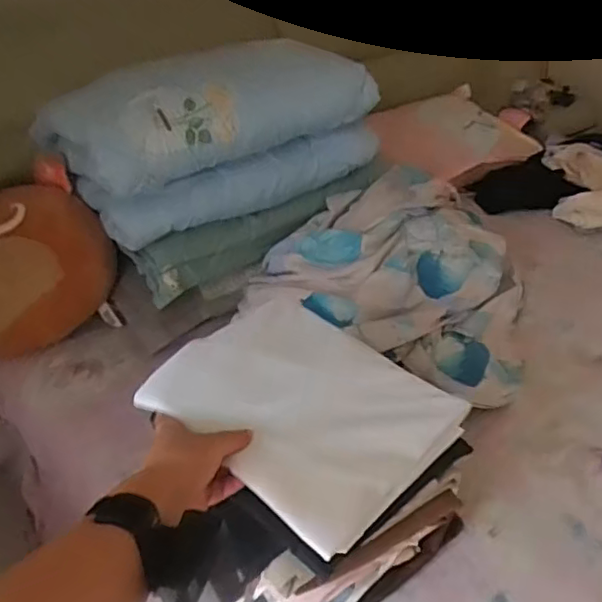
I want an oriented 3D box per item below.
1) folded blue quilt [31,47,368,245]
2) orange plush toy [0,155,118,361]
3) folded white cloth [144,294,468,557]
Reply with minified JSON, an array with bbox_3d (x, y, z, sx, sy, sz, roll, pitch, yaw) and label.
[{"bbox_3d":[-0.171,-0.347,1.234,0.556,0.276,0.323,-23,35,-29],"label":"folded blue quilt"},{"bbox_3d":[-0.502,-0.069,1.180,0.331,0.335,0.215,-25,35,-27],"label":"orange plush toy"},{"bbox_3d":[0.005,0.105,0.665,0.278,0.028,0.244,37,46,24],"label":"folded white cloth"}]

